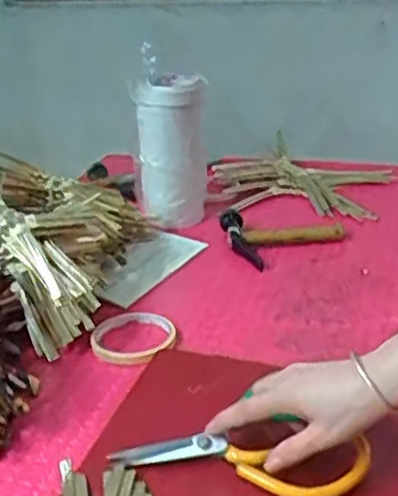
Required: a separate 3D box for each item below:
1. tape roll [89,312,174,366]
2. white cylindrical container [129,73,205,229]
[{"bbox_3d":[-0.065,0.094,0.732,0.089,0.016,0.089,-2,25,1],"label":"tape roll"},{"bbox_3d":[-0.038,-0.134,0.940,0.089,0.195,0.087,-2,25,1],"label":"white cylindrical container"}]

